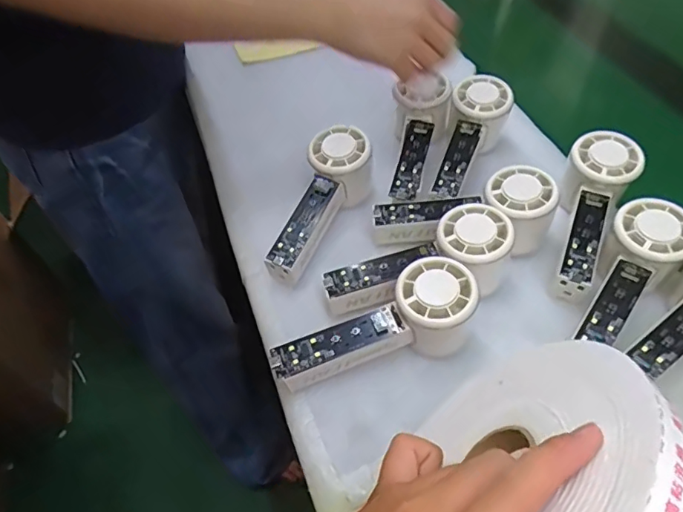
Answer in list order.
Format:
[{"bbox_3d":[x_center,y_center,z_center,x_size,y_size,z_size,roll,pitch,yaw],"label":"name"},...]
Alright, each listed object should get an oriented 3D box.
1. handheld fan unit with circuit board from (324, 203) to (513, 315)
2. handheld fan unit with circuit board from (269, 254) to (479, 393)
[{"bbox_3d":[0.065,0.012,0.399,0.150,0.053,0.061,-20,54,-12],"label":"handheld fan unit with circuit board"},{"bbox_3d":[0.029,0.061,0.378,0.150,0.057,0.053,-26,55,-2],"label":"handheld fan unit with circuit board"}]

